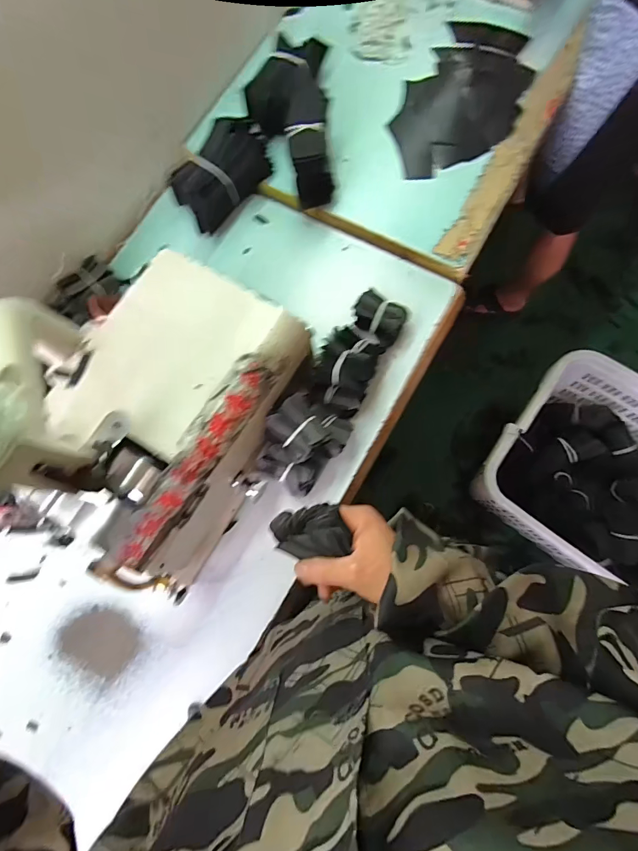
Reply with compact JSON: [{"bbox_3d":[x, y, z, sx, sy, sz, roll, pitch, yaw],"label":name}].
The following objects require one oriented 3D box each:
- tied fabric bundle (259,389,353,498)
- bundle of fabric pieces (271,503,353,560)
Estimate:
[{"bbox_3d":[-0.021,0.022,0.551,0.091,0.078,0.127,39,86,7],"label":"tied fabric bundle"},{"bbox_3d":[-0.007,0.089,0.340,0.061,0.027,0.041,-11,82,1],"label":"bundle of fabric pieces"}]

